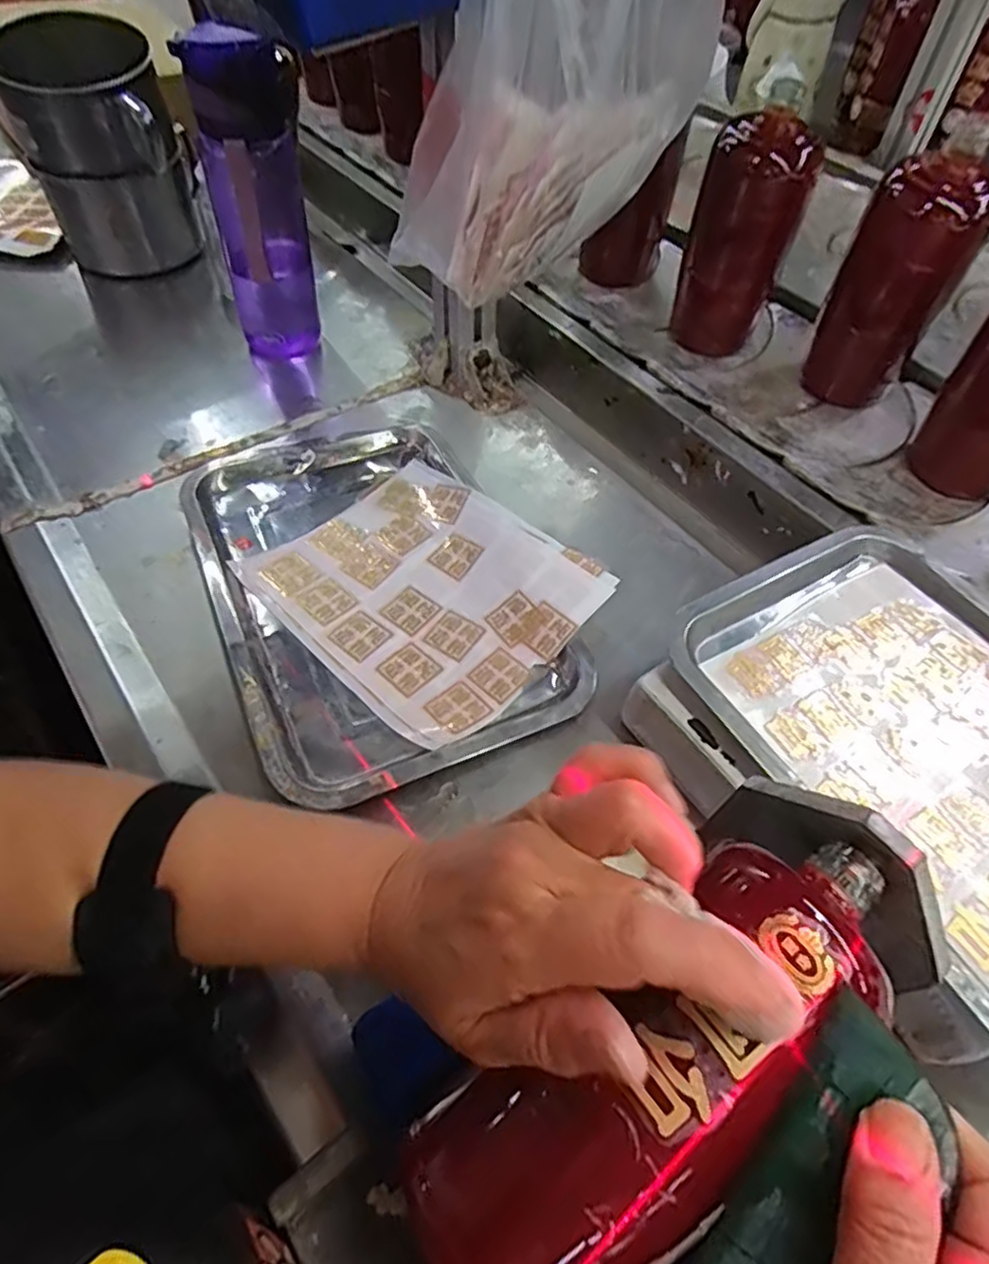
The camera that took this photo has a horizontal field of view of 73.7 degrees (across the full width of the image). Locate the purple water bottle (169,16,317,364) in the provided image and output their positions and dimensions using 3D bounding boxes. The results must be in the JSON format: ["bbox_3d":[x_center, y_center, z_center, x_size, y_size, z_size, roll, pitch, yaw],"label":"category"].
[{"bbox_3d":[-0.181,-0.325,0.525,0.087,0.241,0.065,-18,59,-13],"label":"purple water bottle"}]

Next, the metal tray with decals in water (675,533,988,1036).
[{"bbox_3d":[0.255,0.069,0.345,0.205,0.031,0.298,-25,61,-17],"label":"metal tray with decals in water"}]

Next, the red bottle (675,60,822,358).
[{"bbox_3d":[0.206,-0.332,0.548,0.079,0.173,0.072,16,58,9],"label":"red bottle"}]

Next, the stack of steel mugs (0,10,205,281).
[{"bbox_3d":[-0.370,-0.455,0.636,0.135,0.171,0.142,-22,60,-15],"label":"stack of steel mugs"}]

